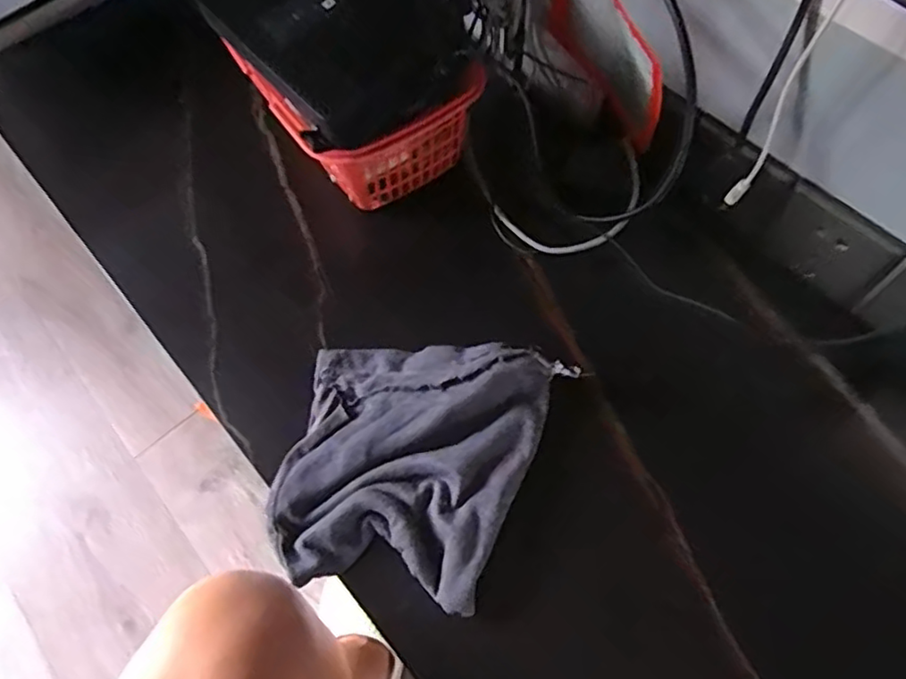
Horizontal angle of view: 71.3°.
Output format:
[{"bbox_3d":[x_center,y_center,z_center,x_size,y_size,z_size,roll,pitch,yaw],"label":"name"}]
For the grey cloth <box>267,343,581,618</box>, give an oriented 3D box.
[{"bbox_3d":[-0.027,0.078,0.418,0.165,0.031,0.165,9,64,7],"label":"grey cloth"}]

